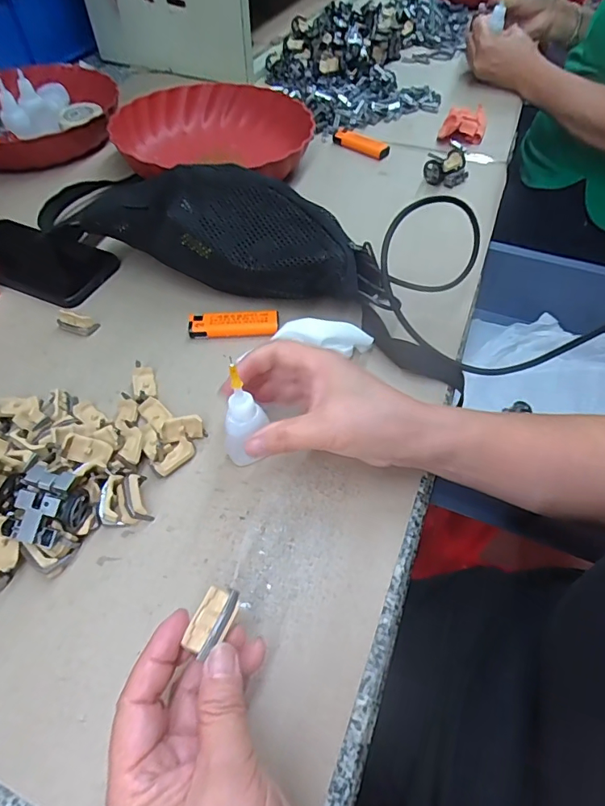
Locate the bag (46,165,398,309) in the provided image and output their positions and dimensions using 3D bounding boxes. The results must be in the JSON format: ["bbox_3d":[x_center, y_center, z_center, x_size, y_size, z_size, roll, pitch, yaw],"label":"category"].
[{"bbox_3d":[-0.078,-0.158,0.450,0.314,0.092,0.087,16,55,14],"label":"bag"}]

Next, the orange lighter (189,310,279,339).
[{"bbox_3d":[-0.062,-0.072,0.432,0.080,0.013,0.025,-3,53,0],"label":"orange lighter"}]

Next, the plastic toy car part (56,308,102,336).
[{"bbox_3d":[-0.210,-0.076,0.438,0.035,0.017,0.016,13,54,12],"label":"plastic toy car part"}]

